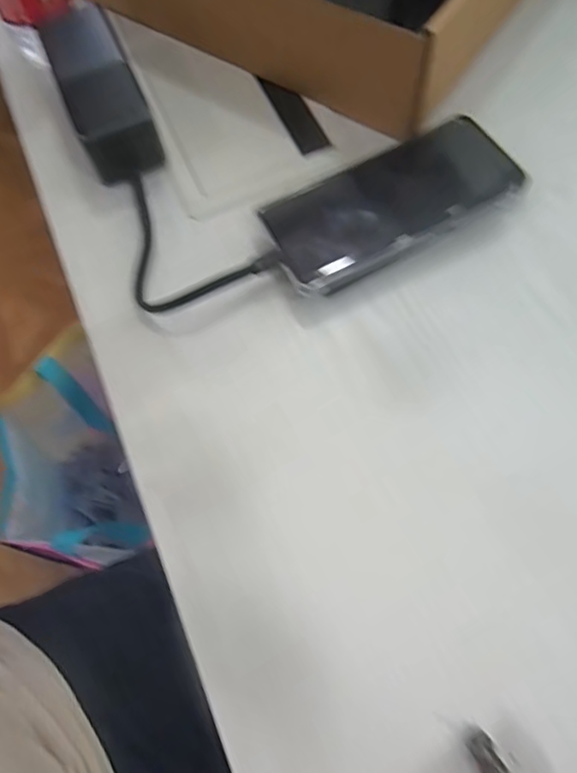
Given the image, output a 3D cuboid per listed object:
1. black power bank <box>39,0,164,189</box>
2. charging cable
[{"bbox_3d":[-0.138,-0.214,0.417,0.052,0.055,0.122,-24,69,-5],"label":"black power bank"},{"bbox_3d":[-0.080,-0.088,0.374,0.133,0.015,0.079,33,74,16],"label":"charging cable"}]

